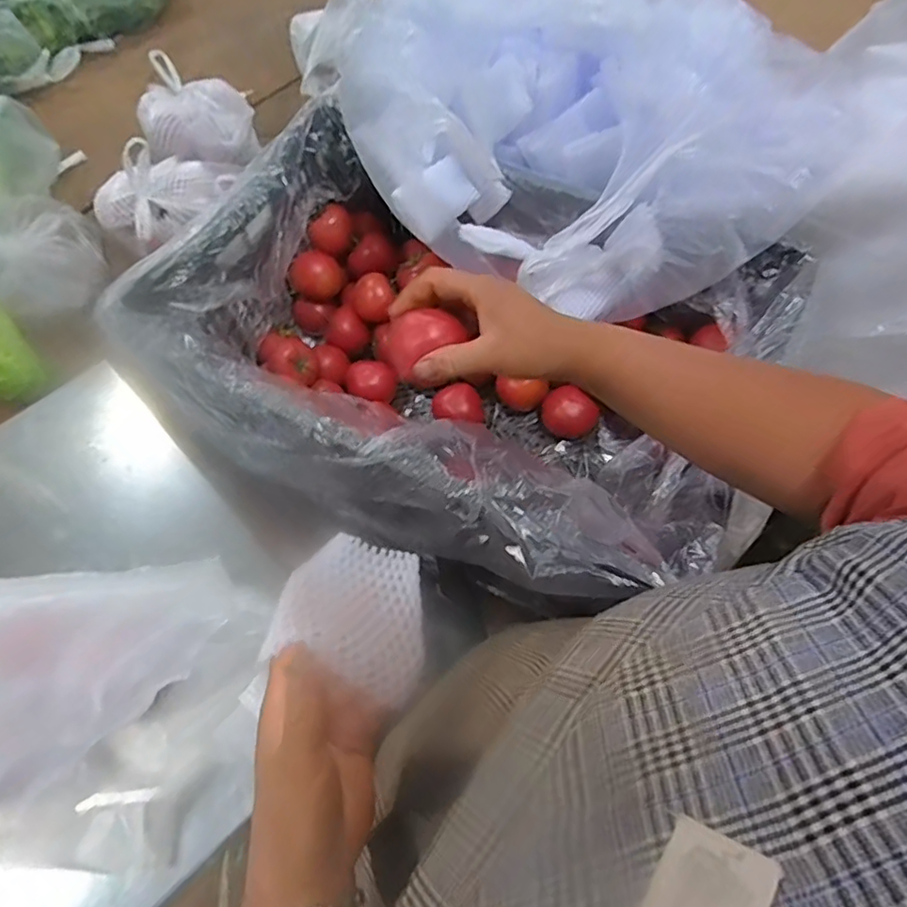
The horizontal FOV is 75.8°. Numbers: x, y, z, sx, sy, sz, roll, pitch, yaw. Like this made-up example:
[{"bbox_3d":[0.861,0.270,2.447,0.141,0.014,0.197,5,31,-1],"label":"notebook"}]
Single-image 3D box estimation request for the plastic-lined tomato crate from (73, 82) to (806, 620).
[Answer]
[{"bbox_3d":[0.001,-0.095,0.657,0.584,0.240,0.435,24,65,14],"label":"plastic-lined tomato crate"}]

